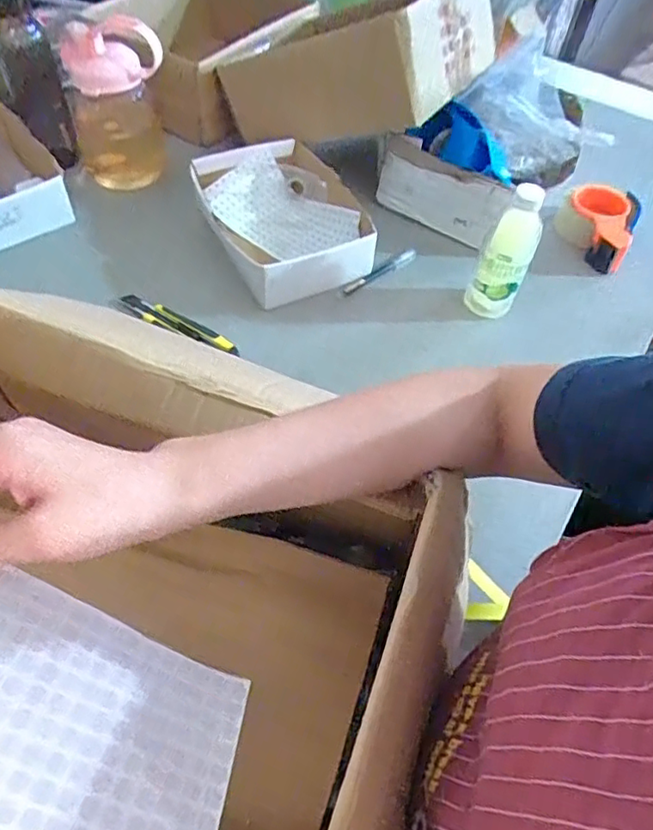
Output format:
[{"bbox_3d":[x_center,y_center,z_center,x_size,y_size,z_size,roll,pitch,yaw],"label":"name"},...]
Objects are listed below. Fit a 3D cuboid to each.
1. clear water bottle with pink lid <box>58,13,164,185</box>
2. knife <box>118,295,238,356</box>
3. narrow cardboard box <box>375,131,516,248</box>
[{"bbox_3d":[-0.294,-0.433,0.833,0.127,0.227,0.103,-13,57,-13],"label":"clear water bottle with pink lid"},{"bbox_3d":[-0.176,-0.107,0.702,0.154,0.014,0.032,28,57,15],"label":"knife"},{"bbox_3d":[0.152,-0.303,0.809,0.184,0.097,0.026,33,59,18],"label":"narrow cardboard box"}]

